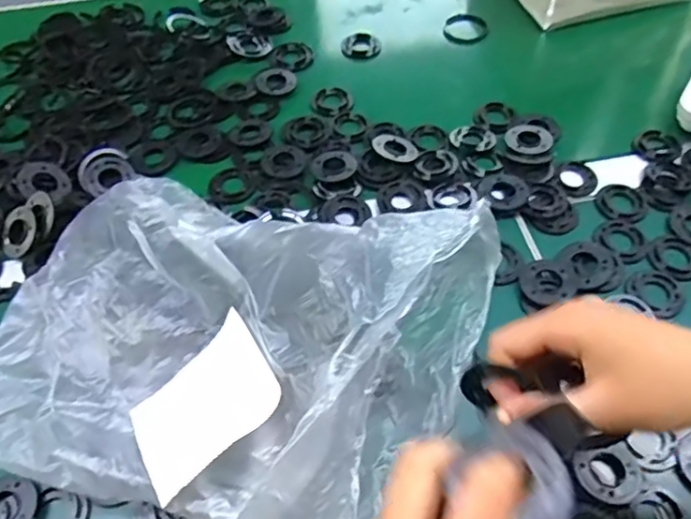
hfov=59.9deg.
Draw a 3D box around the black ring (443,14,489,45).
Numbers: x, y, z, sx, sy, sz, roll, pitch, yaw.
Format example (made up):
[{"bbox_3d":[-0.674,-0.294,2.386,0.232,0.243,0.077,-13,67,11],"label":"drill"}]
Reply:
[{"bbox_3d":[0.142,-0.273,0.710,0.052,0.013,0.054,-1,54,2],"label":"black ring"}]

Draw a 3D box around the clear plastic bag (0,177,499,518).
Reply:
[{"bbox_3d":[-0.082,0.044,0.386,0.308,0.155,0.228,17,57,13],"label":"clear plastic bag"}]

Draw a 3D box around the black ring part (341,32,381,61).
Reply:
[{"bbox_3d":[0.019,-0.249,0.699,0.046,0.009,0.044,-1,54,2],"label":"black ring part"}]

